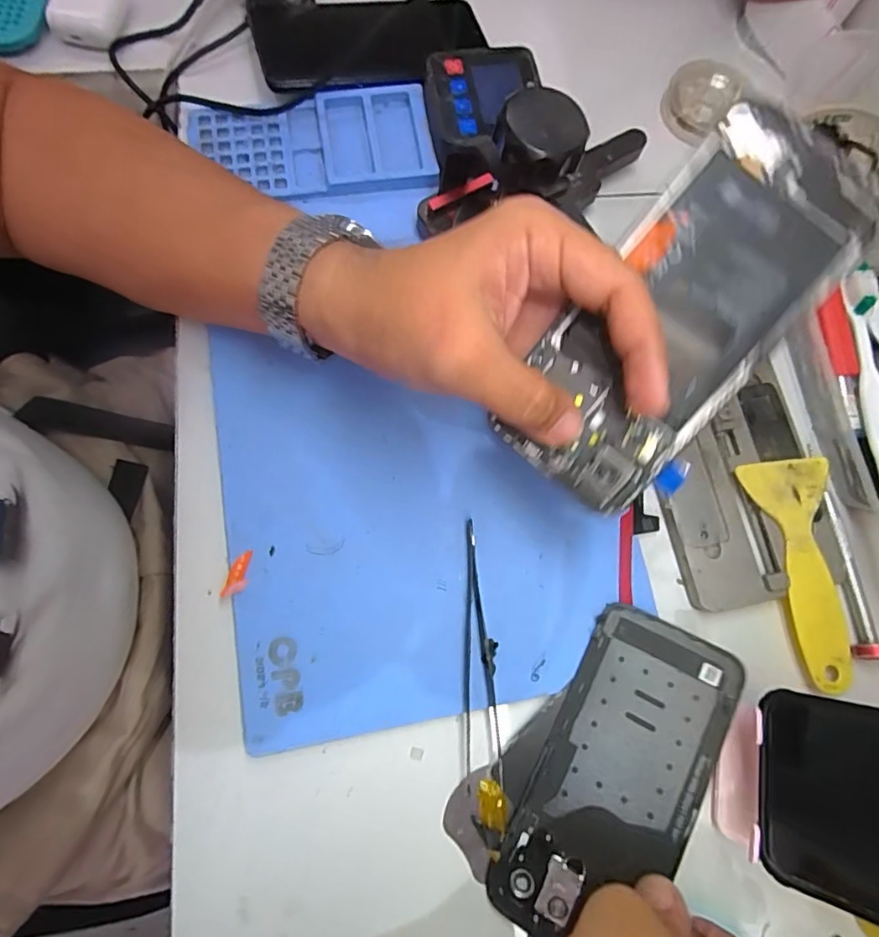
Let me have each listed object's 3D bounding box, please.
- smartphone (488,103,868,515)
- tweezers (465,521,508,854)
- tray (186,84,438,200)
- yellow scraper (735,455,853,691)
[{"bbox_3d":[0.093,-0.058,0.212,0.073,0.007,0.155,36,103,6],"label":"smartphone"},{"bbox_3d":[0.020,0.109,0.267,0.019,0.009,0.160,-3,76,-4],"label":"tweezers"},{"bbox_3d":[-0.079,-0.201,0.334,0.145,0.014,0.072,-10,77,-6],"label":"tray"},{"bbox_3d":[0.202,0.056,0.288,0.049,0.005,0.122,-6,77,-5],"label":"yellow scraper"}]

